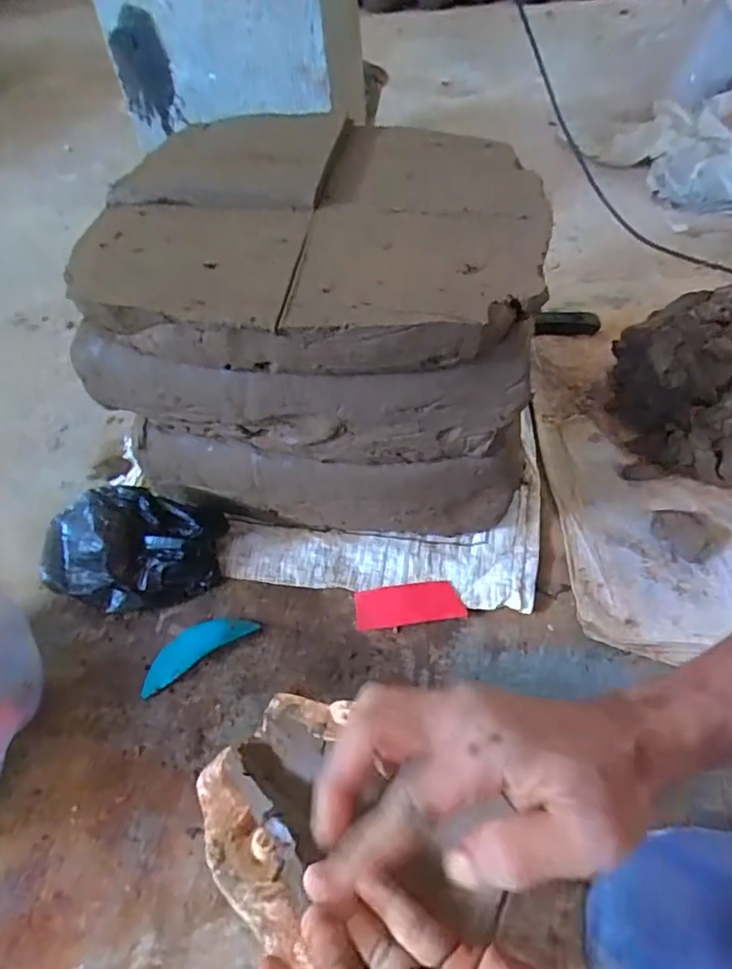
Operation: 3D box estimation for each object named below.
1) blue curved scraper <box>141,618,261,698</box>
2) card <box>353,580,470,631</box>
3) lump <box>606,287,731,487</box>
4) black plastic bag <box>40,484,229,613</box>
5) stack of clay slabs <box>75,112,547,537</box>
[{"bbox_3d":[-0.171,0.162,0.587,0.118,0.010,0.041,-29,53,-20],"label":"blue curved scraper"},{"bbox_3d":[0.044,0.122,0.603,0.108,0.006,0.046,-6,50,-2],"label":"card"},{"bbox_3d":[0.413,-0.112,0.673,0.257,0.163,0.201,22,54,22],"label":"lump"},{"bbox_3d":[-0.249,0.066,0.621,0.180,0.088,0.111,3,49,7],"label":"black plastic bag"},{"bbox_3d":[-0.034,-0.168,0.627,0.389,0.277,0.338,7,49,10],"label":"stack of clay slabs"}]

